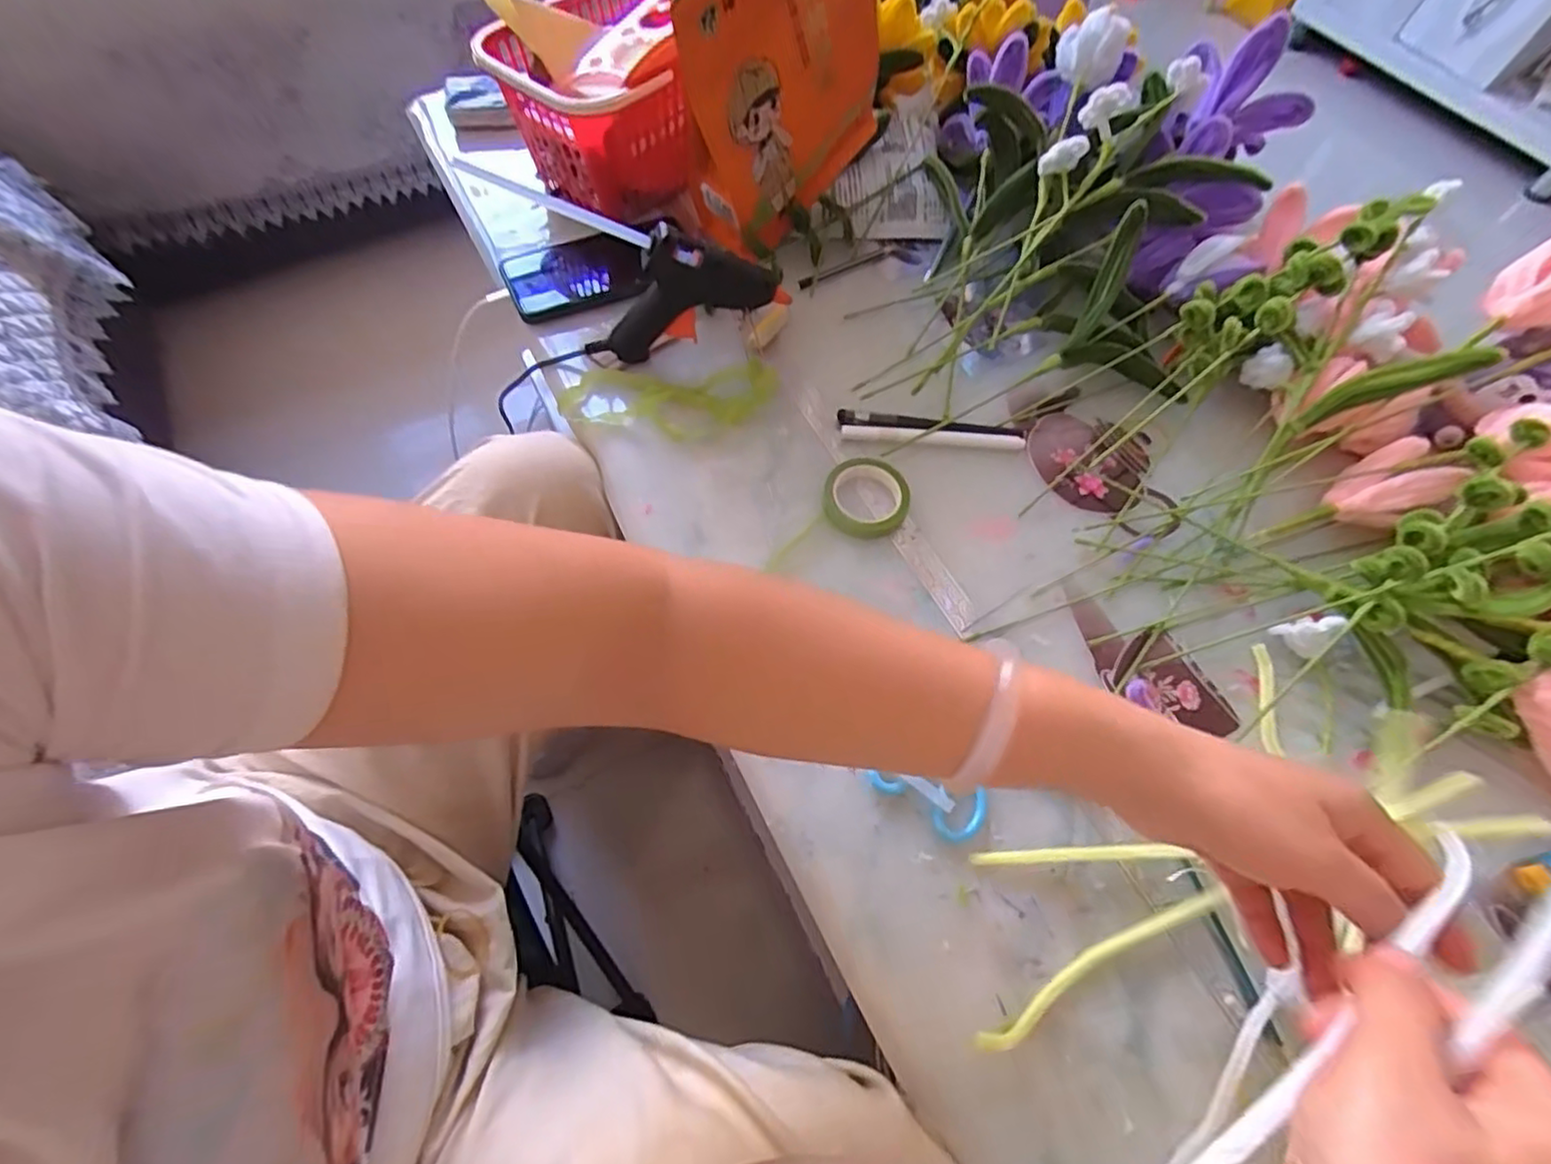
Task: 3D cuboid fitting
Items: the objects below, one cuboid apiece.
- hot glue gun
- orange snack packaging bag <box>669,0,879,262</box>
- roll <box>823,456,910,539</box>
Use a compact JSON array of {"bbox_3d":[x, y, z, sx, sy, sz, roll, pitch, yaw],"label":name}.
[{"bbox_3d":[-0.065,-0.213,0.480,0.145,0.095,0.023,-6,64,-5],"label":"hot glue gun"},{"bbox_3d":[0.004,-0.379,0.487,0.185,0.237,0.059,-43,75,-5],"label":"orange snack packaging bag"},{"bbox_3d":[0.064,-0.062,0.460,0.058,0.015,0.062,1,63,-2],"label":"roll"}]

